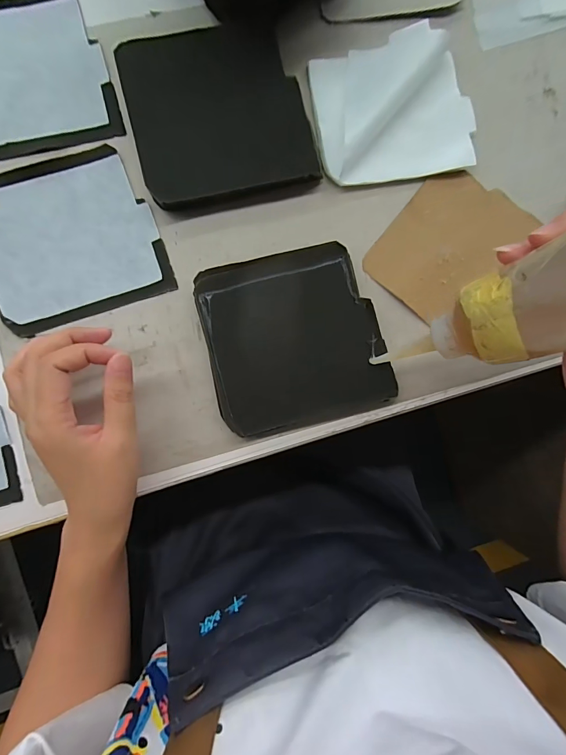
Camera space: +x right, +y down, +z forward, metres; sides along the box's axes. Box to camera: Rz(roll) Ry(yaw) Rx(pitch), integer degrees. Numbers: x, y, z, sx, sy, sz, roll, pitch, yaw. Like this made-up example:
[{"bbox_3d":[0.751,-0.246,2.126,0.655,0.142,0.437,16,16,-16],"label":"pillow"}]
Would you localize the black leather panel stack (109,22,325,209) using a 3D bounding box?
[{"bbox_3d":[-0.051,-0.210,0.302,0.134,0.019,0.135,-15,90,-4],"label":"black leather panel stack"}]

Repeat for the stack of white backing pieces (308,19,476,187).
[{"bbox_3d":[0.094,-0.223,0.308,0.130,0.025,0.109,-7,89,-4],"label":"stack of white backing pieces"}]

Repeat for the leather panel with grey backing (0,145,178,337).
[{"bbox_3d":[-0.172,-0.112,0.299,0.133,0.004,0.127,-20,90,-4],"label":"leather panel with grey backing"}]

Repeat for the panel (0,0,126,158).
[{"bbox_3d":[-0.212,-0.245,0.303,0.133,0.005,0.126,-14,90,-4],"label":"panel"}]

